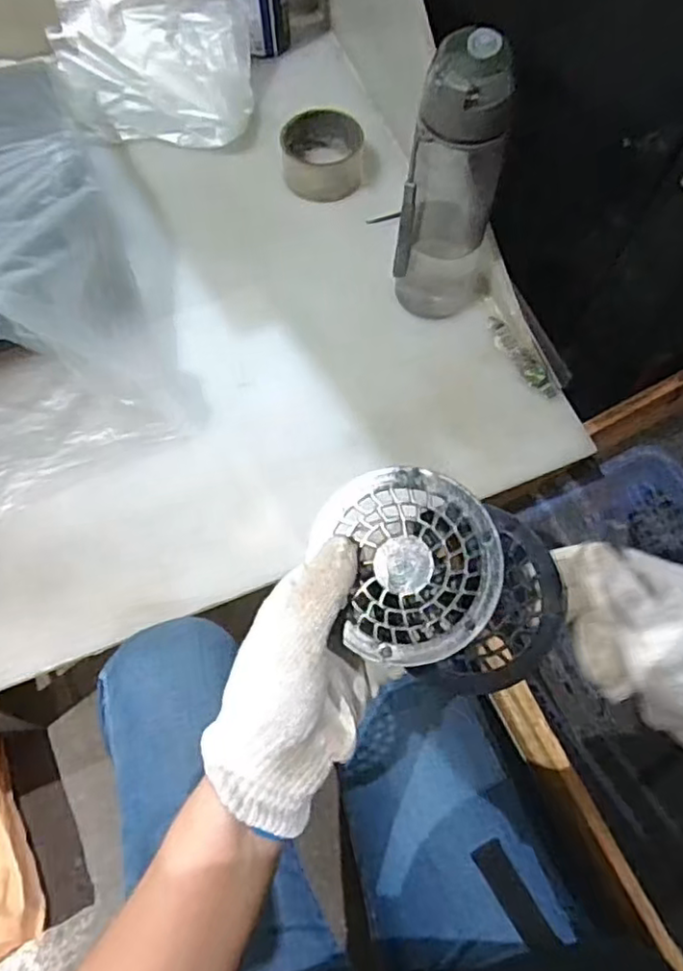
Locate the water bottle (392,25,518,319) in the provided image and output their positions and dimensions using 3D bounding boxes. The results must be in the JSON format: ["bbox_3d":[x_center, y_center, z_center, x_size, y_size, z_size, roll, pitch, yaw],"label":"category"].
[{"bbox_3d":[0.091,-0.240,0.533,0.080,0.234,0.063,8,66,2],"label":"water bottle"}]

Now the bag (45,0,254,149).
[{"bbox_3d":[-0.214,-0.467,0.722,0.226,0.085,0.155,3,66,0],"label":"bag"}]

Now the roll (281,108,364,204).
[{"bbox_3d":[-0.019,-0.352,0.681,0.086,0.053,0.086,1,66,-1],"label":"roll"}]

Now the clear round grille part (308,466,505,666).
[{"bbox_3d":[0.036,0.039,0.333,0.086,0.012,0.098,-25,81,6],"label":"clear round grille part"}]

